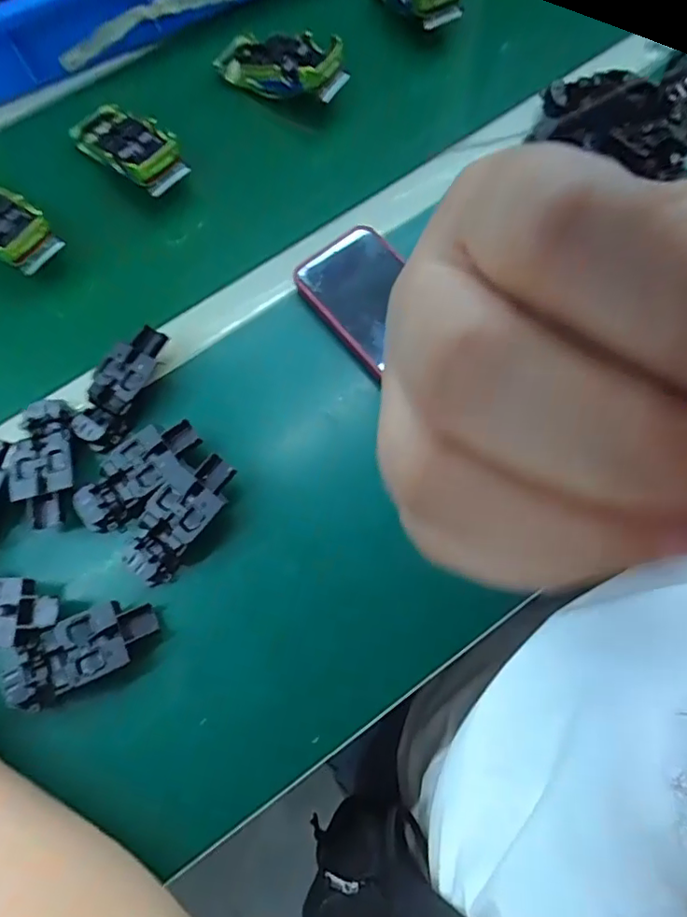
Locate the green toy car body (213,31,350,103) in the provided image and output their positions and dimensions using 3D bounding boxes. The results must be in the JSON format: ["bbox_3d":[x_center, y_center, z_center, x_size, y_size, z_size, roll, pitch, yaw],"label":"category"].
[{"bbox_3d":[-0.056,-0.359,0.495,0.148,0.037,0.044,28,73,27],"label":"green toy car body"}]

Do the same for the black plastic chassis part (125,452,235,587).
[{"bbox_3d":[-0.117,0.040,0.379,0.049,0.018,0.096,32,89,12],"label":"black plastic chassis part"}]

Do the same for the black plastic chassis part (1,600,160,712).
[{"bbox_3d":[-0.173,0.126,0.355,0.096,0.018,0.041,-25,72,-7],"label":"black plastic chassis part"}]

